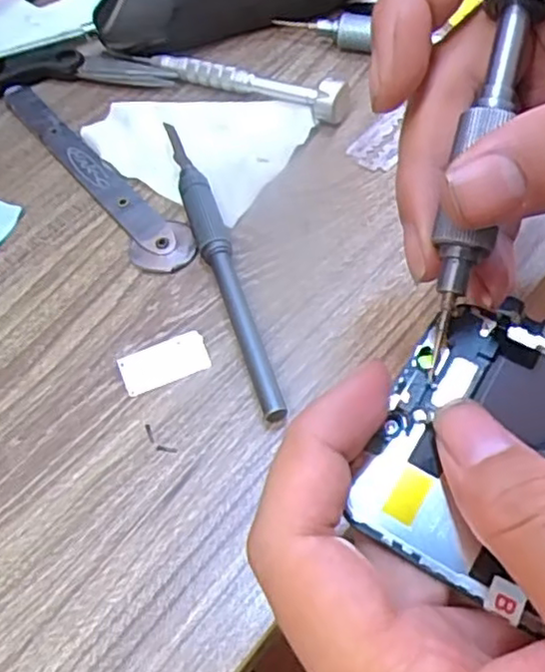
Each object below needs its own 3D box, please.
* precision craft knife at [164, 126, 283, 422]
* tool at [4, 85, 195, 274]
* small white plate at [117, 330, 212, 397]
[{"bbox_3d":[-0.021,-0.031,0.266,0.012,0.012,0.149,-16,57,-7],"label":"precision craft knife"},{"bbox_3d":[-0.081,-0.075,0.304,0.024,0.004,0.144,-34,61,-18],"label":"tool"},{"bbox_3d":[-0.039,0.009,0.247,0.031,0.004,0.015,-20,57,-10],"label":"small white plate"}]

